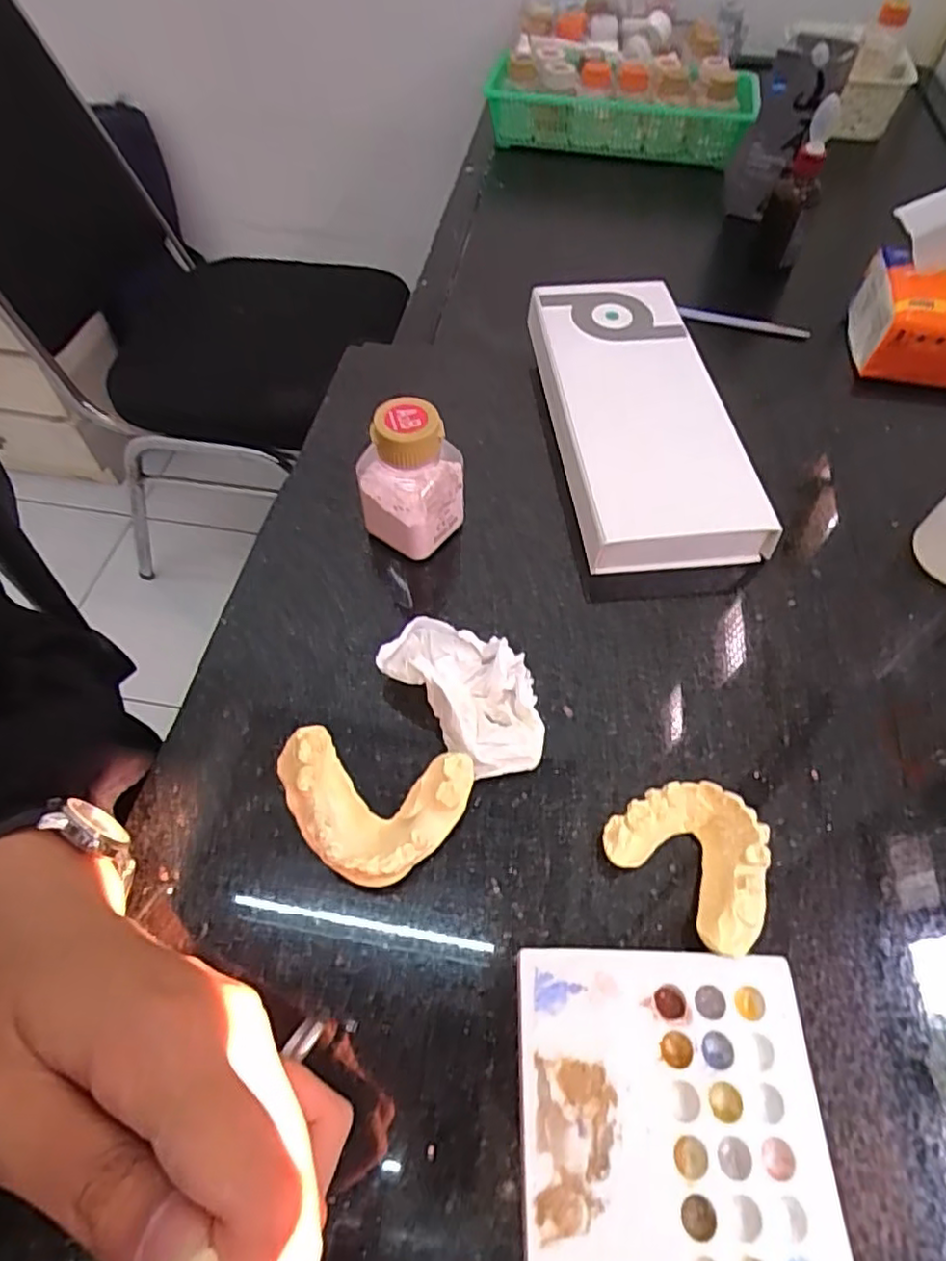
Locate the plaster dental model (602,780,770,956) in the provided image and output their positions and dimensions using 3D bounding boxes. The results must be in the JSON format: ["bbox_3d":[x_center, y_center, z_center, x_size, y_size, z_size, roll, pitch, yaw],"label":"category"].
[{"bbox_3d":[0.085,0.085,0.245,0.047,0.022,0.059,-39,66,-23],"label":"plaster dental model"}]

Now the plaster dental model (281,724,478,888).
[{"bbox_3d":[-0.040,0.070,0.248,0.072,0.029,0.049,9,57,4],"label":"plaster dental model"}]

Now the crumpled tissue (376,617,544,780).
[{"bbox_3d":[-0.001,0.024,0.280,0.049,0.025,0.082,-36,65,-22],"label":"crumpled tissue"}]

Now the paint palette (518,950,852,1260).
[{"bbox_3d":[0.062,0.180,0.189,0.094,0.012,0.151,1,57,-1],"label":"paint palette"}]

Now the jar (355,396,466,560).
[{"bbox_3d":[-0.029,-0.074,0.314,0.038,0.073,0.040,34,62,18],"label":"jar"}]

